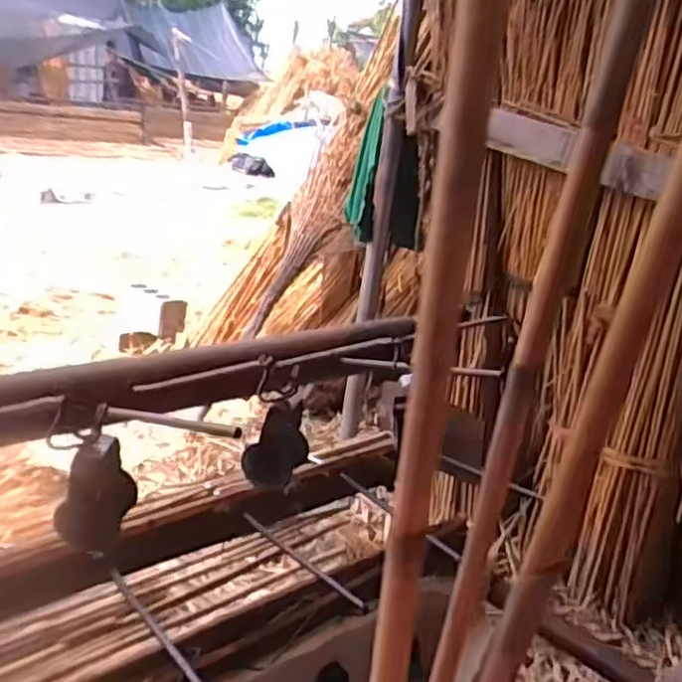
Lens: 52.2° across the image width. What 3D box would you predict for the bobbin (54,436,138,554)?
[{"bbox_3d":[-0.174,0.107,0.498,0.053,0.074,0.044,0,20,-17],"label":"bobbin"}]

